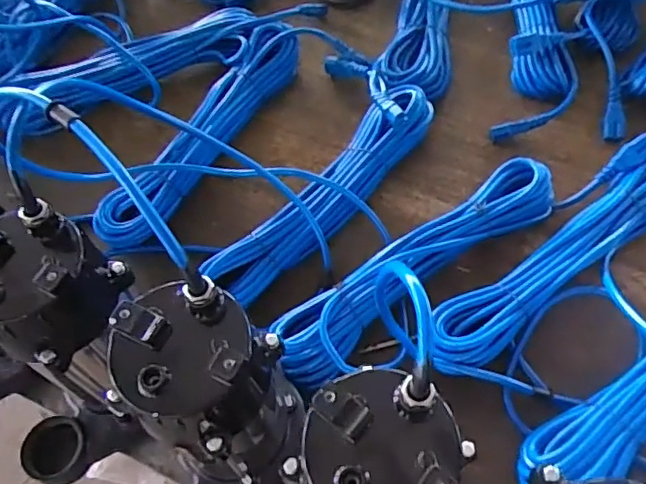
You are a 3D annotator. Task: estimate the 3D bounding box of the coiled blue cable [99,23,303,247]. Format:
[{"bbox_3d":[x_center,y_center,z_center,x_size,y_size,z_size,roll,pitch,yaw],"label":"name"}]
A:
[{"bbox_3d":[-0.135,-0.141,0.685,0.075,0.051,0.341,24,65,16],"label":"coiled blue cable"}]

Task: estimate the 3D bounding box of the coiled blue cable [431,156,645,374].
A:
[{"bbox_3d":[0.242,0.010,0.582,0.357,0.051,0.075,-34,64,-15],"label":"coiled blue cable"}]

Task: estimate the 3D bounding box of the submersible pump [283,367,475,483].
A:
[{"bbox_3d":[0.026,0.186,0.367,0.101,0.226,0.140,26,65,17],"label":"submersible pump"}]

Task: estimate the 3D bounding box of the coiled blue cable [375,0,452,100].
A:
[{"bbox_3d":[0.133,-0.328,0.778,0.098,0.040,0.356,8,61,7],"label":"coiled blue cable"}]

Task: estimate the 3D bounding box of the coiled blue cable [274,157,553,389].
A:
[{"bbox_3d":[0.103,0.019,0.580,0.321,0.049,0.070,-35,64,-16],"label":"coiled blue cable"}]

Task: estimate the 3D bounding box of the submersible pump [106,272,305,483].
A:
[{"bbox_3d":[-0.087,0.142,0.404,0.095,0.219,0.150,16,63,12],"label":"submersible pump"}]

